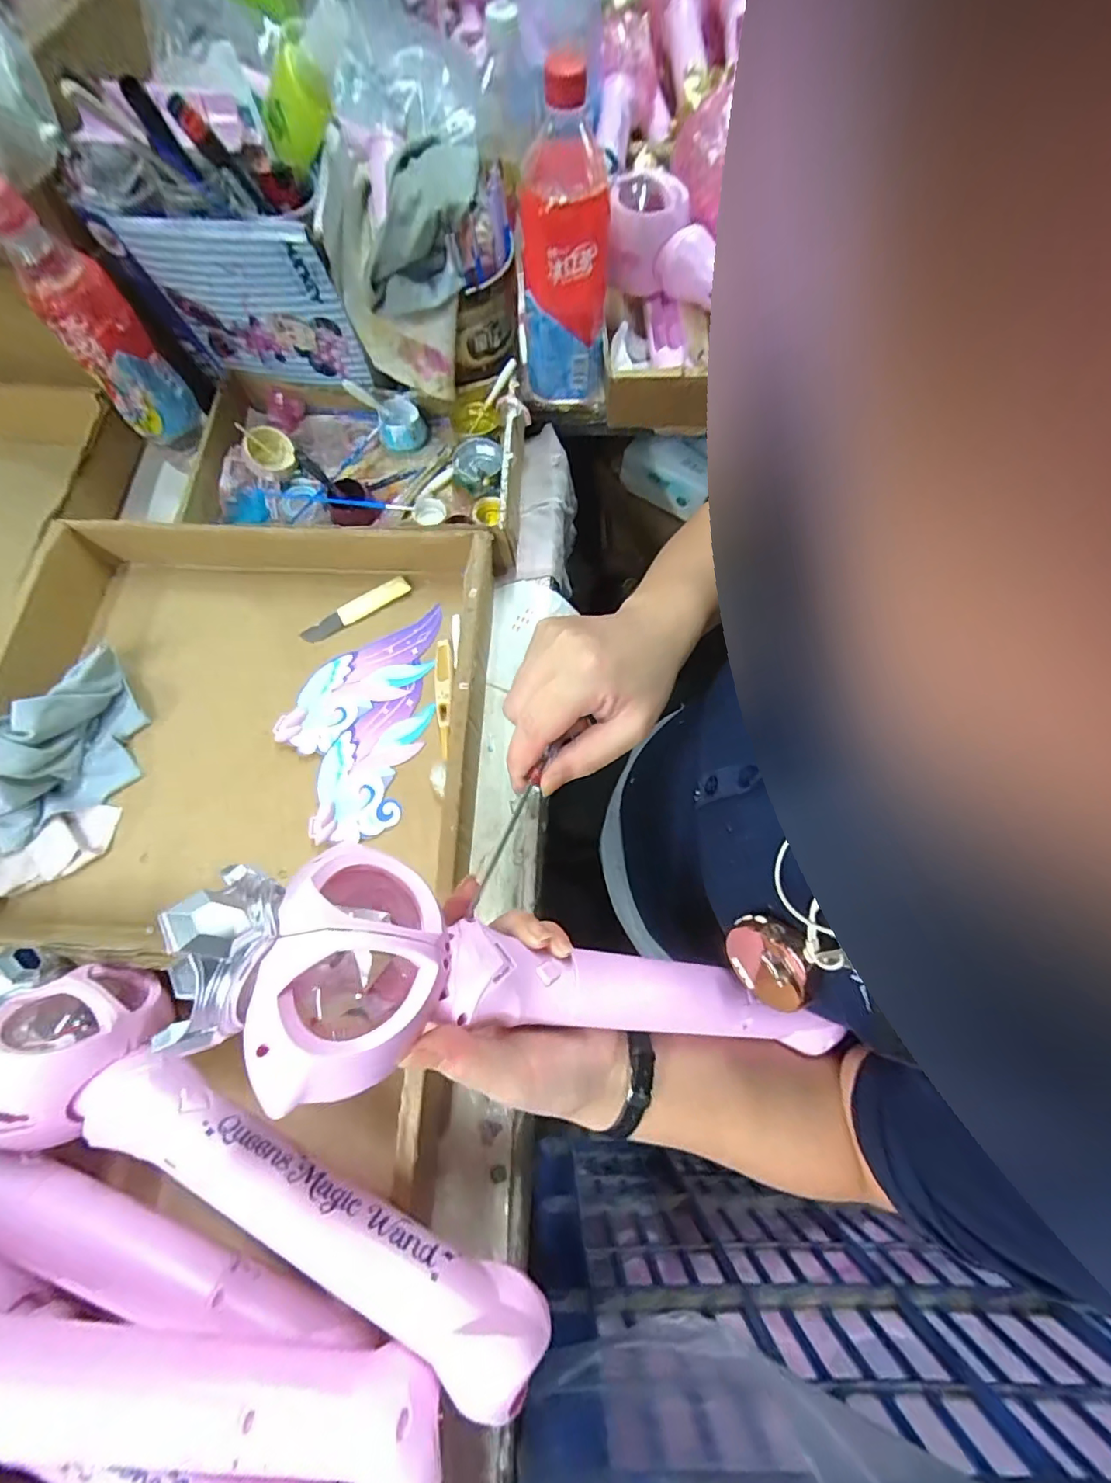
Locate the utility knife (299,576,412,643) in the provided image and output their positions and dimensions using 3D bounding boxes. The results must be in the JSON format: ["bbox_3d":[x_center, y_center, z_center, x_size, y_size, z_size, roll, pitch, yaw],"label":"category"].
[{"bbox_3d":[-0.182,-0.120,0.470,0.104,0.015,0.021,-31,75,-11],"label":"utility knife"}]

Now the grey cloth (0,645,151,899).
[{"bbox_3d":[-0.380,0.020,0.396,0.075,0.054,0.196,8,71,2],"label":"grey cloth"}]

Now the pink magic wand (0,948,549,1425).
[{"bbox_3d":[-0.185,0.219,0.274,0.365,0.070,0.071,26,73,7],"label":"pink magic wand"}]

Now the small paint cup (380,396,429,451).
[{"bbox_3d":[-0.155,-0.322,0.522,0.042,0.034,0.038,-12,72,-5],"label":"small paint cup"}]

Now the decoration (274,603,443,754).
[{"bbox_3d":[-0.163,-0.057,0.444,0.165,0.010,0.061,-39,76,-13],"label":"decoration"}]

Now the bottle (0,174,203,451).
[{"bbox_3d":[-0.359,-0.322,0.410,0.058,0.169,0.054,-36,76,-12],"label":"bottle"}]

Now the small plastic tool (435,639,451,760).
[{"bbox_3d":[-0.095,-0.039,0.438,0.014,0.011,0.105,-4,71,-3],"label":"small plastic tool"}]

